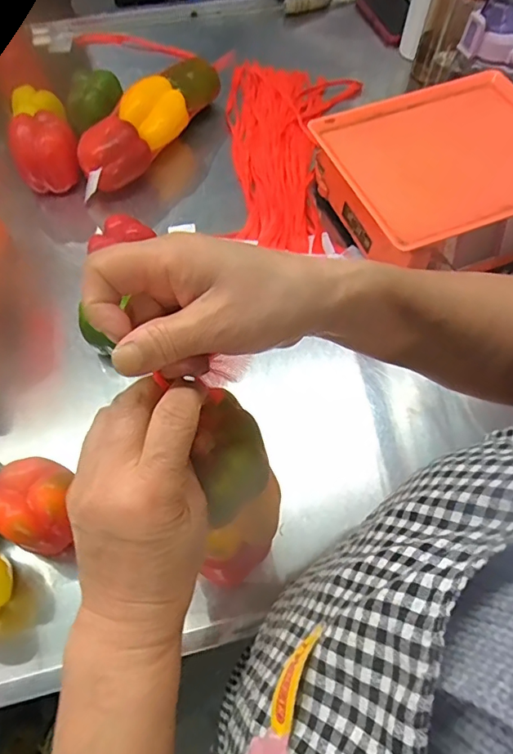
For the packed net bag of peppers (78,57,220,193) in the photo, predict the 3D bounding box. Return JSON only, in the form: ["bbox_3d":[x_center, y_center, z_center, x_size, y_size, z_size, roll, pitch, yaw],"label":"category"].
[{"bbox_3d":[-0.163,-0.399,0.765,0.093,0.084,0.295,23,62,13],"label":"packed net bag of peppers"}]

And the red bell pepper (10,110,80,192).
[{"bbox_3d":[-0.310,-0.333,0.731,0.090,0.099,0.094,-15,60,-8],"label":"red bell pepper"}]

